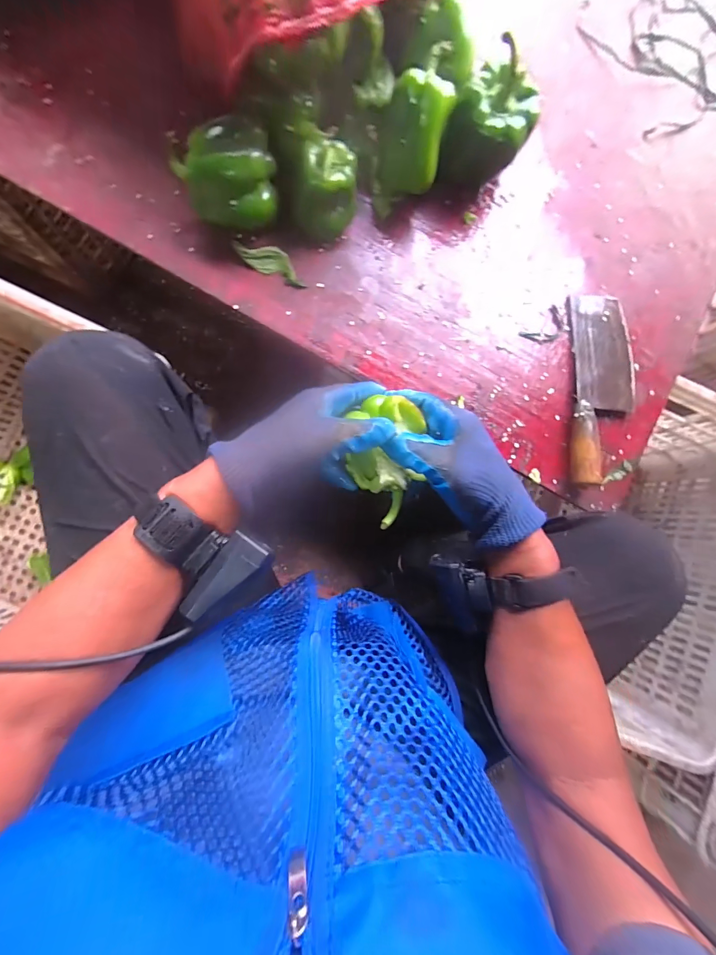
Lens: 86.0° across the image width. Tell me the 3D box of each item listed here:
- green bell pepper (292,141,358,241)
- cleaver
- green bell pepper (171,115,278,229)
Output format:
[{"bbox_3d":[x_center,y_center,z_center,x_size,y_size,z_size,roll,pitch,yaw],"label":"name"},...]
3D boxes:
[{"bbox_3d":[-0.037,-0.321,0.428,0.071,0.076,0.077,5,87,-5],"label":"green bell pepper"},{"bbox_3d":[0.306,-0.112,0.472,0.090,0.036,0.244,4,87,-5],"label":"cleaver"},{"bbox_3d":[-0.143,-0.320,0.415,0.104,0.080,0.088,5,86,-6],"label":"green bell pepper"}]

